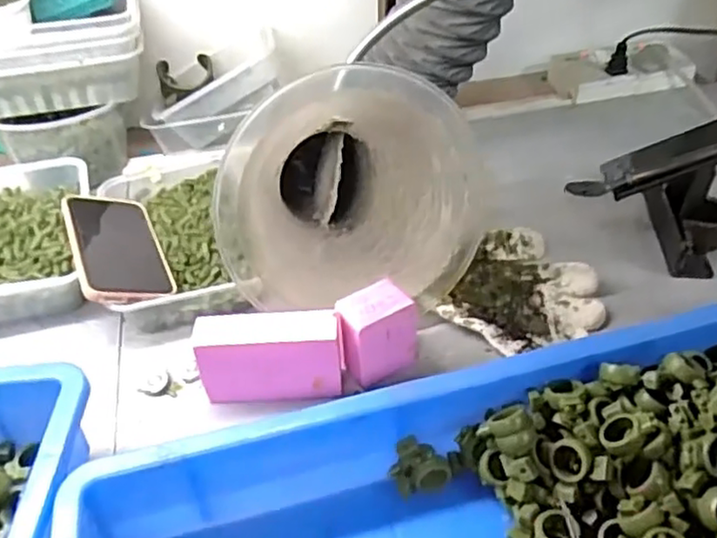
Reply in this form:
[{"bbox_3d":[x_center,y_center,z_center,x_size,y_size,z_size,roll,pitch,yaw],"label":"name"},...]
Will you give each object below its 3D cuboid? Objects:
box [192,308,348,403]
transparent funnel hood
[{"bbox_3d":[-0.067,0.068,0.527,0.109,0.068,0.038,-3,41,-1],"label":"box"},{"bbox_3d":[-0.012,-0.066,0.578,0.202,0.184,0.139,-7,41,-6],"label":"transparent funnel hood"}]

